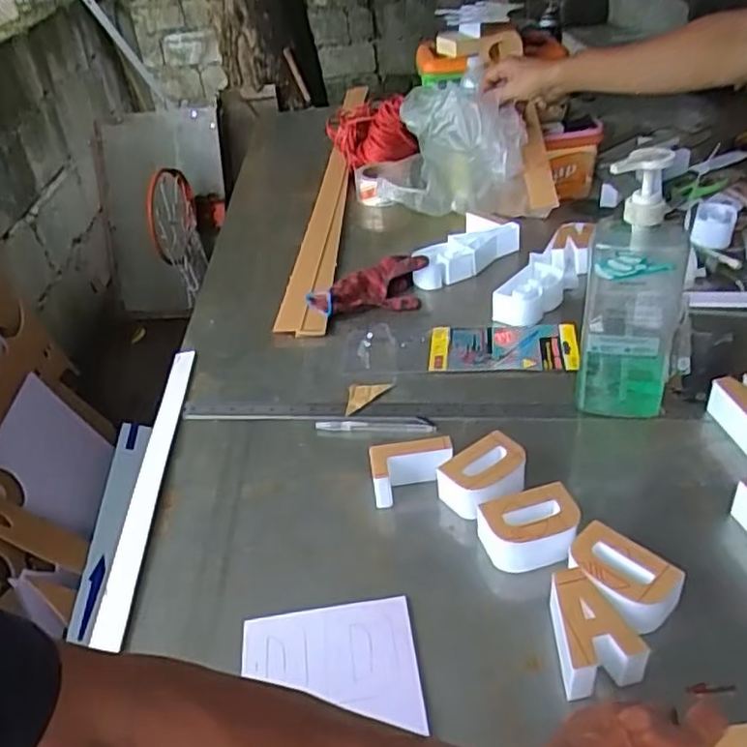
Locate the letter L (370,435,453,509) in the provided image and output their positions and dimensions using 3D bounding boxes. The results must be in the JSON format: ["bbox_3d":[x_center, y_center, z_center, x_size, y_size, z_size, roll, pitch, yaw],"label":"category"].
[{"bbox_3d":[0.039,0.098,0.690,0.084,0.047,0.048,-10,36,-4],"label":"letter L"}]

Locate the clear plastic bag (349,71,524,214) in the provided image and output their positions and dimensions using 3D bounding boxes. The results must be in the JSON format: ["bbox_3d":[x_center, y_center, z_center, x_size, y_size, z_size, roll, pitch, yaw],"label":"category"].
[{"bbox_3d":[0.095,-0.375,1.163,0.321,0.232,0.117,11,40,23],"label":"clear plastic bag"}]

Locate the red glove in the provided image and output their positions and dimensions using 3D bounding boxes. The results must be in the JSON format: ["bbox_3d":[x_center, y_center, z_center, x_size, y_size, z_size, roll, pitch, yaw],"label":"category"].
[{"bbox_3d":[-0.006,-0.125,1.000,0.183,0.045,0.083,-13,36,-8],"label":"red glove"}]

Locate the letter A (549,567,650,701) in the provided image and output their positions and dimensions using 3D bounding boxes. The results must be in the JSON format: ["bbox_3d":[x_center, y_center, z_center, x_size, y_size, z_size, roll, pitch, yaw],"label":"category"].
[{"bbox_3d":[0.163,0.201,0.533,0.063,0.044,0.088,-13,36,-8],"label":"letter A"}]

